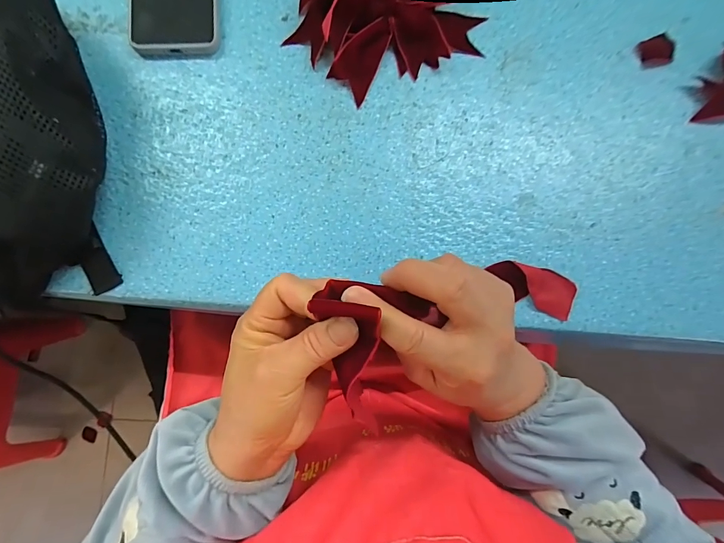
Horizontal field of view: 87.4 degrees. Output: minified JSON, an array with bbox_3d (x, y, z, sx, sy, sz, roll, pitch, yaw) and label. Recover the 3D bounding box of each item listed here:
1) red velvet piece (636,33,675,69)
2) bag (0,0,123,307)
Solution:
[{"bbox_3d":[0.280,-0.209,0.361,0.037,0.004,0.029,-21,86,-3],"label":"red velvet piece"},{"bbox_3d":[-0.268,-0.116,0.290,0.121,0.091,0.273,-11,85,-3],"label":"bag"}]

